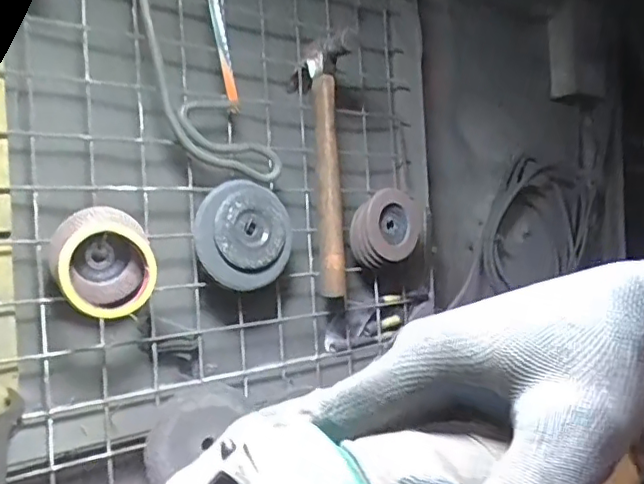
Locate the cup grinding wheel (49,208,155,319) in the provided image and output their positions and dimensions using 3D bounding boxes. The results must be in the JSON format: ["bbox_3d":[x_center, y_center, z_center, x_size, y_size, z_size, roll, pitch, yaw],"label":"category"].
[{"bbox_3d":[-0.219,0.021,0.592,0.096,0.100,0.044,-3,0,-40],"label":"cup grinding wheel"}]

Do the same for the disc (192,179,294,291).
[{"bbox_3d":[-0.088,-0.008,0.687,0.119,0.121,0.020,14,-9,-31],"label":"disc"}]

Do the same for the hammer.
[{"bbox_3d":[0.001,-0.095,0.752,0.060,0.321,0.079,-3,0,-15],"label":"hammer"}]

